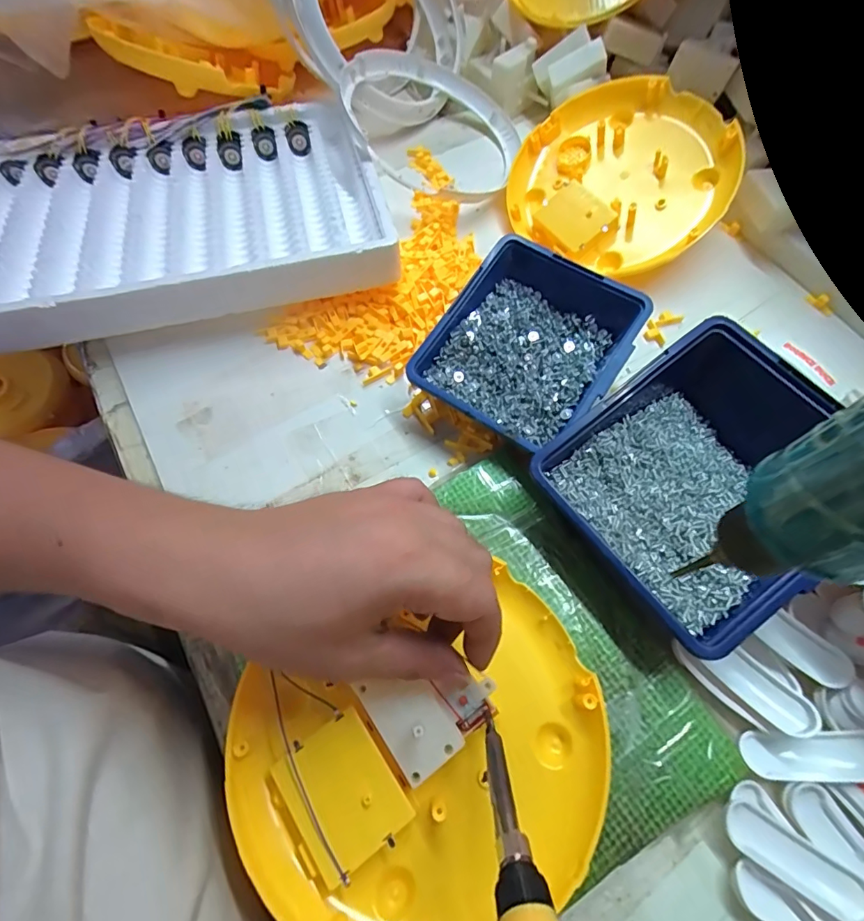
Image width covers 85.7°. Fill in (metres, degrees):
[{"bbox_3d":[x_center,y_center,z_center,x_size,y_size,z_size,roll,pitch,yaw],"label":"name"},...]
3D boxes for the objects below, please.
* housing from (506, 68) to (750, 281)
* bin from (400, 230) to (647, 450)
[{"bbox_3d":[0.166,-0.247,0.424,0.185,0.052,0.185,-3,79,16],"label":"housing"},{"bbox_3d":[0.069,-0.079,0.338,0.118,0.049,0.139,33,70,14],"label":"bin"}]

